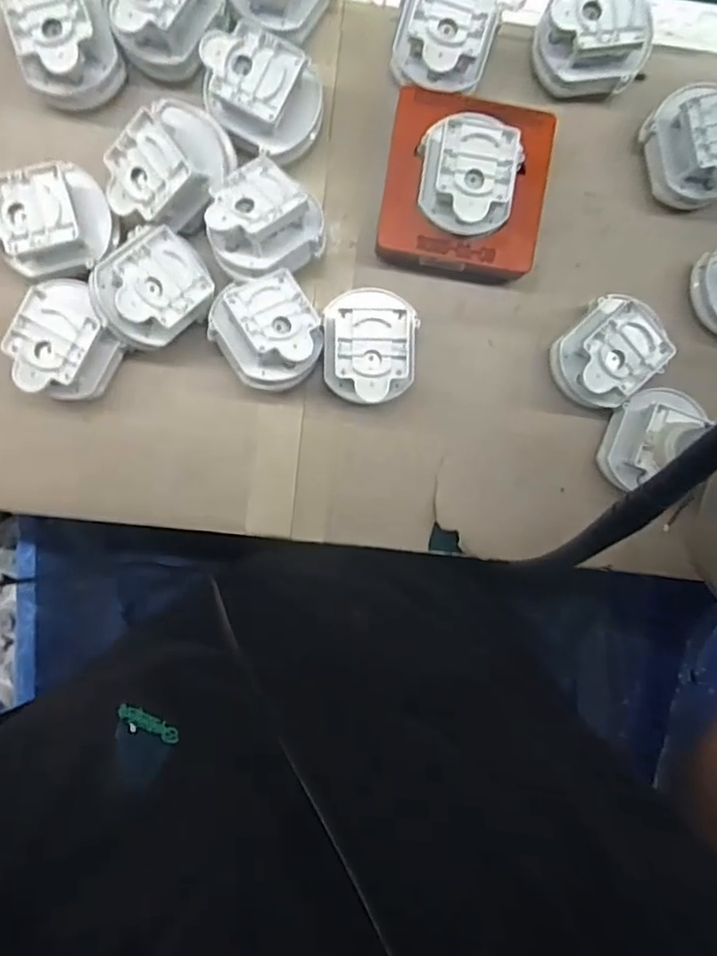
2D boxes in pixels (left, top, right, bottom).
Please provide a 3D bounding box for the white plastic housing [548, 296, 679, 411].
[{"bbox_3d":[0.158,-0.079,0.409,0.053,0.051,0.063,42,92,-6],"label":"white plastic housing"}]

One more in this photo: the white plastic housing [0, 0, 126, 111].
[{"bbox_3d":[-0.173,-0.258,0.376,0.053,0.051,0.053,-14,96,-2],"label":"white plastic housing"}]

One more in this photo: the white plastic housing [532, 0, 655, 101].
[{"bbox_3d":[0.145,-0.273,0.391,0.063,0.047,0.054,-7,95,-2],"label":"white plastic housing"}]

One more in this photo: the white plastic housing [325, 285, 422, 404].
[{"bbox_3d":[0.007,-0.082,0.399,0.057,0.048,0.068,3,92,-4],"label":"white plastic housing"}]

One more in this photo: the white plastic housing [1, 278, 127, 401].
[{"bbox_3d":[-0.177,-0.083,0.389,0.052,0.046,0.066,30,93,-5],"label":"white plastic housing"}]

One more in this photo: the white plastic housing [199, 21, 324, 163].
[{"bbox_3d":[-0.059,-0.230,0.383,0.069,0.047,0.056,29,93,-5],"label":"white plastic housing"}]

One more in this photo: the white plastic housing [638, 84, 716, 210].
[{"bbox_3d":[0.217,-0.211,0.399,0.052,0.052,0.068,-20,96,-1],"label":"white plastic housing"}]

